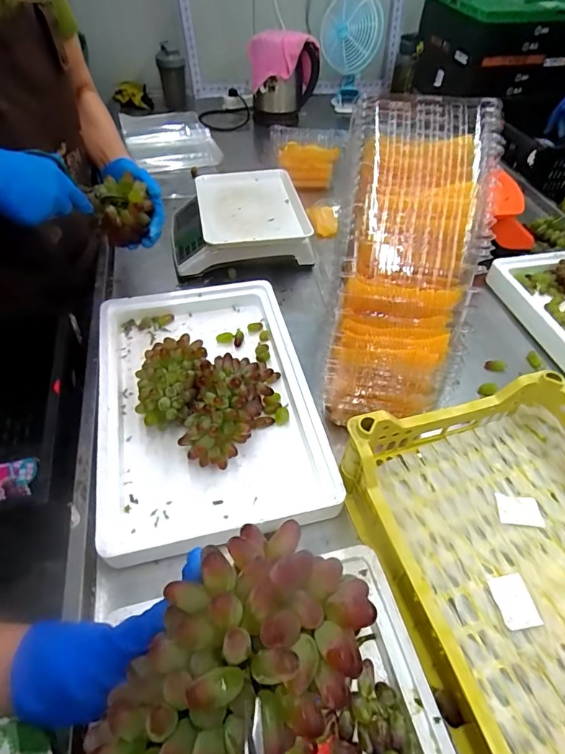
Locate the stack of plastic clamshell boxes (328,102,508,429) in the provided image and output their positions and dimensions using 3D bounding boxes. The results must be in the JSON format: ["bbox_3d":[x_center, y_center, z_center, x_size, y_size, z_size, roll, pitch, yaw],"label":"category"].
[{"bbox_3d":[0.156,-0.135,0.574,0.172,0.436,0.117,11,9,7],"label":"stack of plastic clamshell boxes"}]

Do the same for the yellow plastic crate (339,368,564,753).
[{"bbox_3d":[0.277,0.221,0.446,0.291,0.116,0.441,-12,51,-13],"label":"yellow plastic crate"}]

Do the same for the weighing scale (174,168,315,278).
[{"bbox_3d":[-0.100,-0.340,0.944,0.273,0.083,0.299,-8,50,-10],"label":"weighing scale"}]

